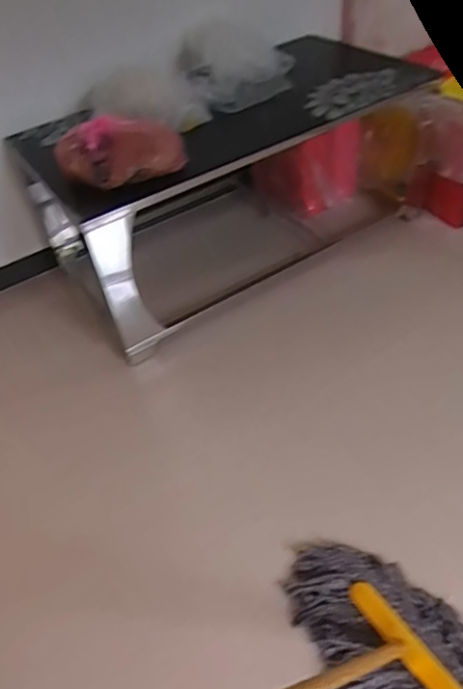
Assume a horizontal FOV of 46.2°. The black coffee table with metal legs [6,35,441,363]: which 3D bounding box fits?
[{"bbox_3d":[0.024,-0.561,1.912,1.289,0.575,0.582,-30,48,-21],"label":"black coffee table with metal legs"}]

